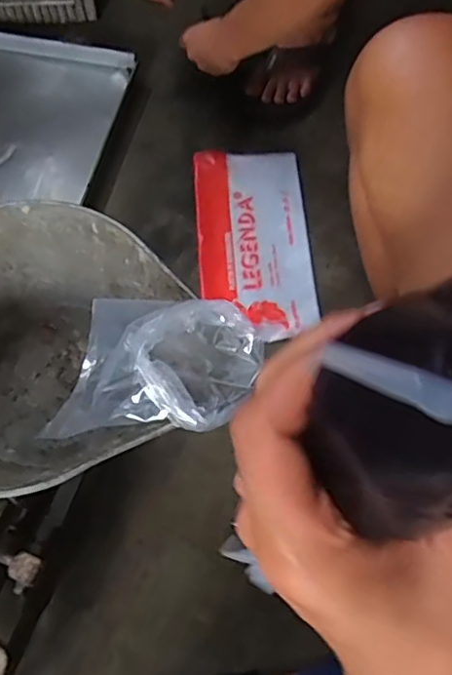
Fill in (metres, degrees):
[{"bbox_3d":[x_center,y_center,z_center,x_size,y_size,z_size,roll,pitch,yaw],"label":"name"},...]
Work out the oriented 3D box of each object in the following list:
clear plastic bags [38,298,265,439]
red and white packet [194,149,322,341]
[{"bbox_3d":[-0.053,0.018,0.465,0.152,0.109,0.118,12,67,3],"label":"clear plastic bags"},{"bbox_3d":[0.039,-0.134,0.836,0.151,0.019,0.297,-3,67,-3],"label":"red and white packet"}]

